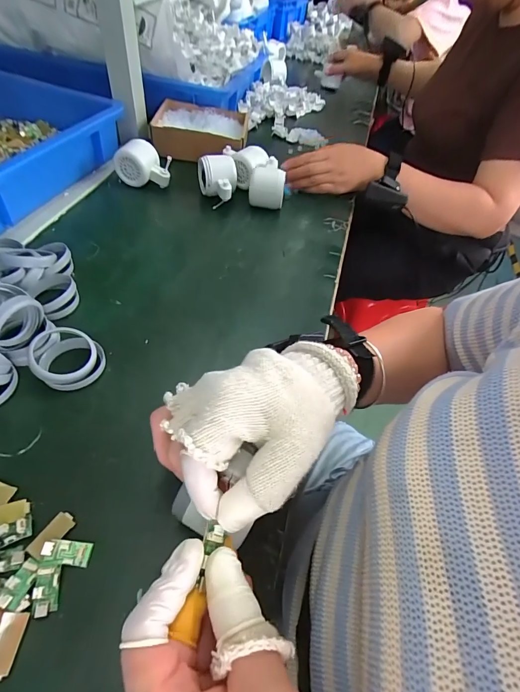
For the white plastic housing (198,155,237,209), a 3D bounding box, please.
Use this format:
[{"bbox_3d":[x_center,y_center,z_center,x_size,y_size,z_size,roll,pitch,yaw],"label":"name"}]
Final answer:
[{"bbox_3d":[-0.067,-0.262,0.563,0.061,0.057,0.074,-1,52,-7],"label":"white plastic housing"}]

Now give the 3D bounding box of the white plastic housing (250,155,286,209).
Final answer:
[{"bbox_3d":[0.010,-0.263,0.570,0.053,0.059,0.066,3,51,-4],"label":"white plastic housing"}]

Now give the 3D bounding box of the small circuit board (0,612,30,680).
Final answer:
[{"bbox_3d":[-0.158,0.185,0.219,0.015,0.005,0.032,3,51,-4],"label":"small circuit board"}]

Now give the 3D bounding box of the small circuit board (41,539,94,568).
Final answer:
[{"bbox_3d":[-0.141,0.150,0.257,0.033,0.004,0.015,17,50,-10],"label":"small circuit board"}]

